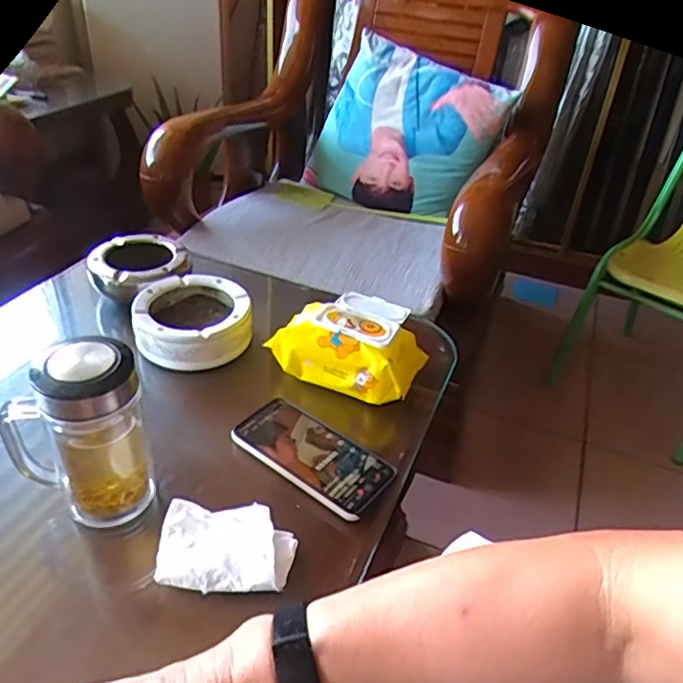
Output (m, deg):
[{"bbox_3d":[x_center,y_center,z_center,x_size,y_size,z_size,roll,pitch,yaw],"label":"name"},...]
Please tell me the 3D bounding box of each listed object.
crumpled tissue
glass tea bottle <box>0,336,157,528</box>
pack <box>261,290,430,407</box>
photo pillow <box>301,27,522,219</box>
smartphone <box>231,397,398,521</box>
[{"bbox_3d":[-0.096,0.173,0.505,0.109,0.036,0.070,4,36,-2],"label":"crumpled tissue"},{"bbox_3d":[-0.219,0.078,0.513,0.097,0.181,0.082,-8,38,-18],"label":"glass tea bottle"},{"bbox_3d":[0.019,-0.007,0.721,0.161,0.064,0.134,16,37,15],"label":"pack"},{"bbox_3d":[0.146,-0.477,1.385,0.406,0.362,0.089,27,14,14],"label":"photo pillow"},{"bbox_3d":[-0.030,0.113,0.611,0.166,0.007,0.078,27,45,29],"label":"smartphone"}]

